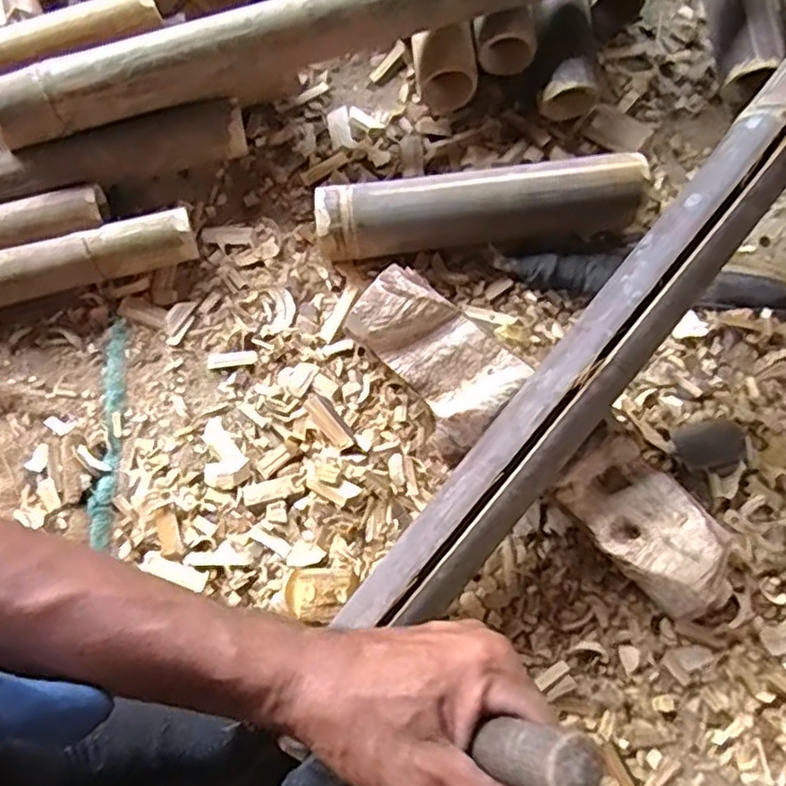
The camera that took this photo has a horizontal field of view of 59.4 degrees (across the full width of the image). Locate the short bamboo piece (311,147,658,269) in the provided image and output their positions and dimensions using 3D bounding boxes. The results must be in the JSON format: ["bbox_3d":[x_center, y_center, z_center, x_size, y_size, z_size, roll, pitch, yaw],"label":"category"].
[{"bbox_3d":[0.072,-0.151,0.572,0.268,0.064,0.057,-6,76,-3],"label":"short bamboo piece"}]

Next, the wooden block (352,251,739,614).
[{"bbox_3d":[0.104,0.036,0.526,0.329,0.059,0.088,39,78,8],"label":"wooden block"}]

